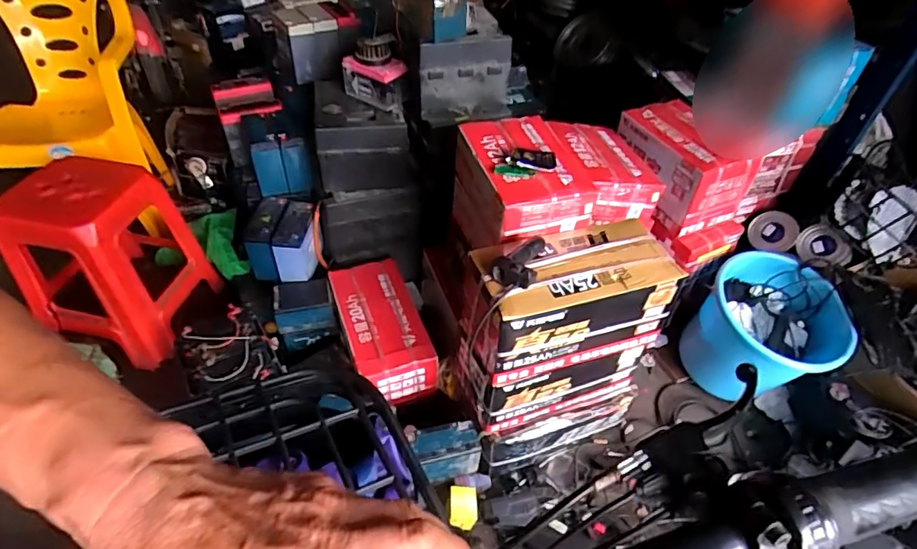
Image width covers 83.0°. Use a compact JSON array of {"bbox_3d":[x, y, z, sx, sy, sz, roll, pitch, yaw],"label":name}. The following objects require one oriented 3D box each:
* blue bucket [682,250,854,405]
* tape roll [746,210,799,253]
[{"bbox_3d":[0.815,0.157,1.389,0.335,0.317,0.252,28,50,22],"label":"blue bucket"},{"bbox_3d":[0.919,-0.127,1.519,0.124,0.112,0.050,1,7,22],"label":"tape roll"}]

